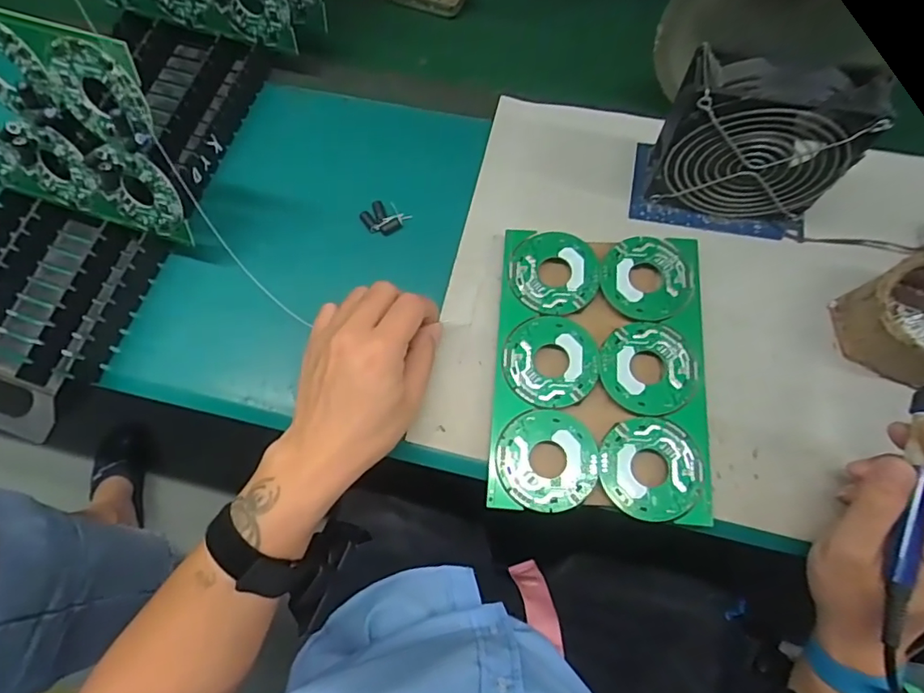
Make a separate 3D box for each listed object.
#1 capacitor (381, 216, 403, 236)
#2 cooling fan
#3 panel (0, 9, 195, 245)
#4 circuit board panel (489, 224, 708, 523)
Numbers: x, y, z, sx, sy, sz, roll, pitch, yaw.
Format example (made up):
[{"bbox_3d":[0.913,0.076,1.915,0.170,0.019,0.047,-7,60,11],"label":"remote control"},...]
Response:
[{"bbox_3d":[-0.058,-0.100,0.454,0.019,0.007,0.008,-28,72,-7],"label":"capacitor"},{"bbox_3d":[0.201,-0.139,0.389,0.117,0.126,0.040,11,72,6],"label":"cooling fan"},{"bbox_3d":[-0.298,-0.157,0.381,0.201,0.144,0.008,17,49,7],"label":"panel"},{"bbox_3d":[0.100,0.013,0.399,0.145,0.006,0.208,3,72,5],"label":"circuit board panel"}]

